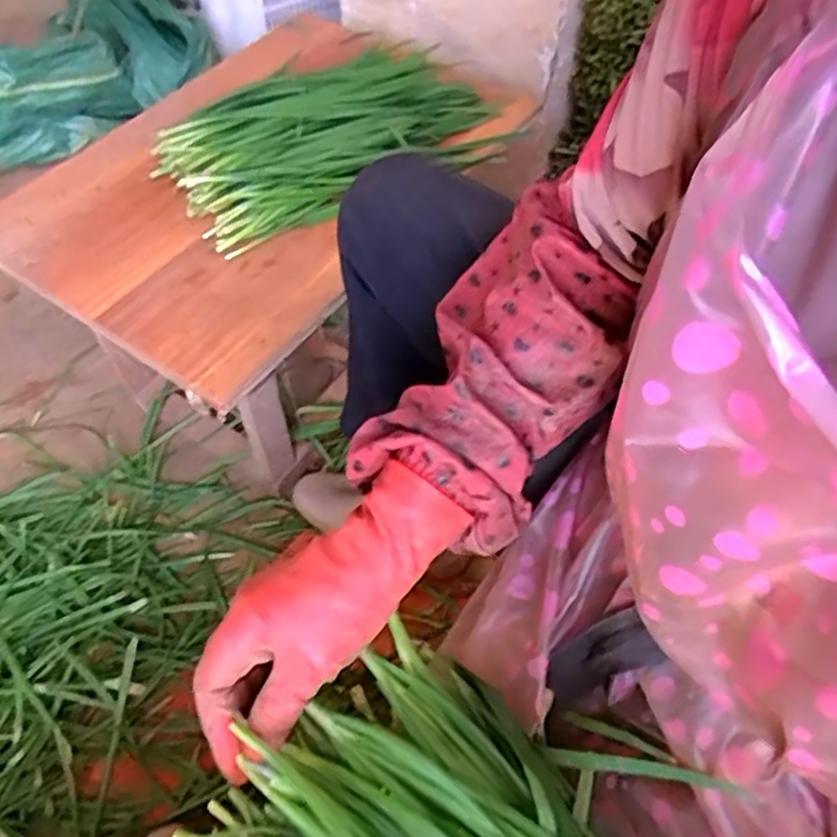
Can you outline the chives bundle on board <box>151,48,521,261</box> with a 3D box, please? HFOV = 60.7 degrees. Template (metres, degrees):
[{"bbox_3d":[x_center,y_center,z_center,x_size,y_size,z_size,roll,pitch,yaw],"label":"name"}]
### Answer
[{"bbox_3d":[-0.083,-0.325,0.791,0.384,0.067,0.198,-29,62,-19],"label":"chives bundle on board"}]

